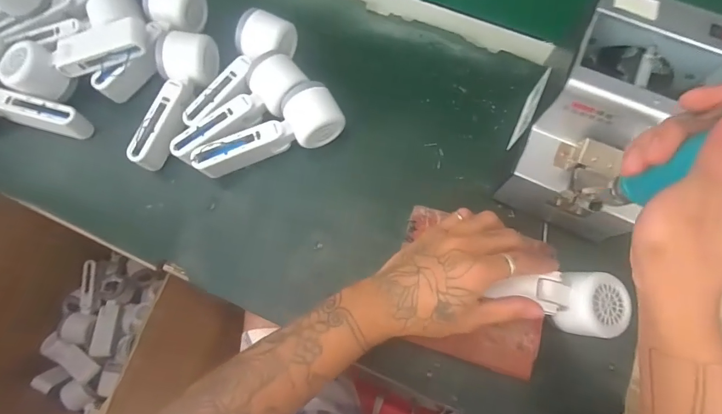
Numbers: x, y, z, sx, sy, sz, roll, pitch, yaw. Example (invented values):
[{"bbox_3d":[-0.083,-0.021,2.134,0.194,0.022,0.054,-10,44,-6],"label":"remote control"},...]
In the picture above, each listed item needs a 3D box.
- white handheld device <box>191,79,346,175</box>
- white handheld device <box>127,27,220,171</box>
[{"bbox_3d":[-0.099,-0.074,0.431,0.164,0.056,0.059,-29,74,-7],"label":"white handheld device"},{"bbox_3d":[-0.210,-0.125,0.439,0.050,0.048,0.167,9,74,5],"label":"white handheld device"}]

